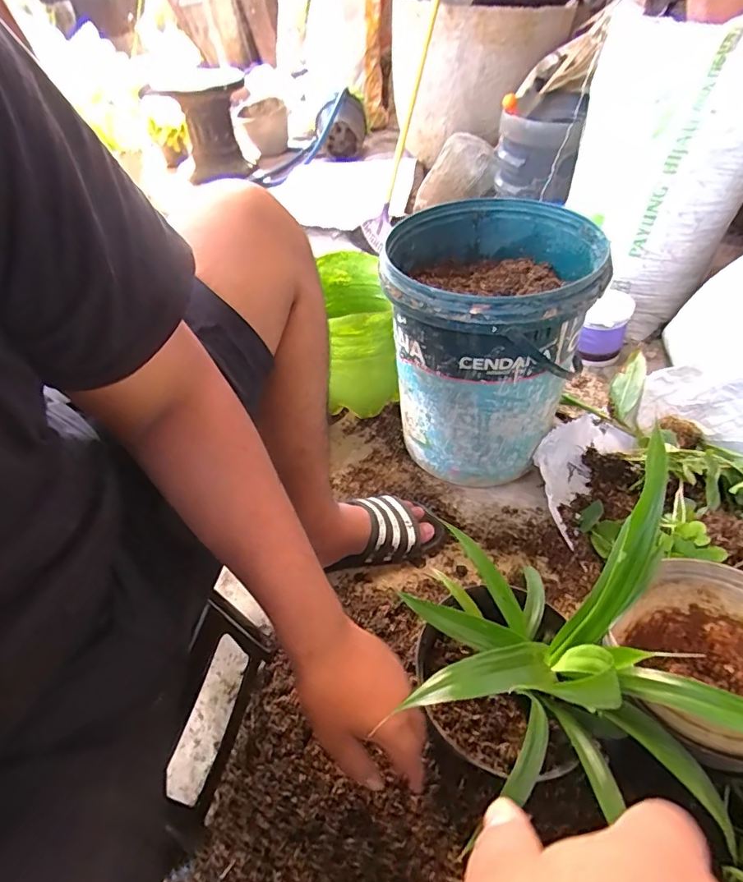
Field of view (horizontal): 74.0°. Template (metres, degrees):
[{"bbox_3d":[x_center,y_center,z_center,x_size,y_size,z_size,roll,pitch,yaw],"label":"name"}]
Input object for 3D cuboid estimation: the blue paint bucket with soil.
[{"bbox_3d":[0.182,-0.141,0.802,0.298,0.362,0.314,5,46,11],"label":"blue paint bucket with soil"}]

